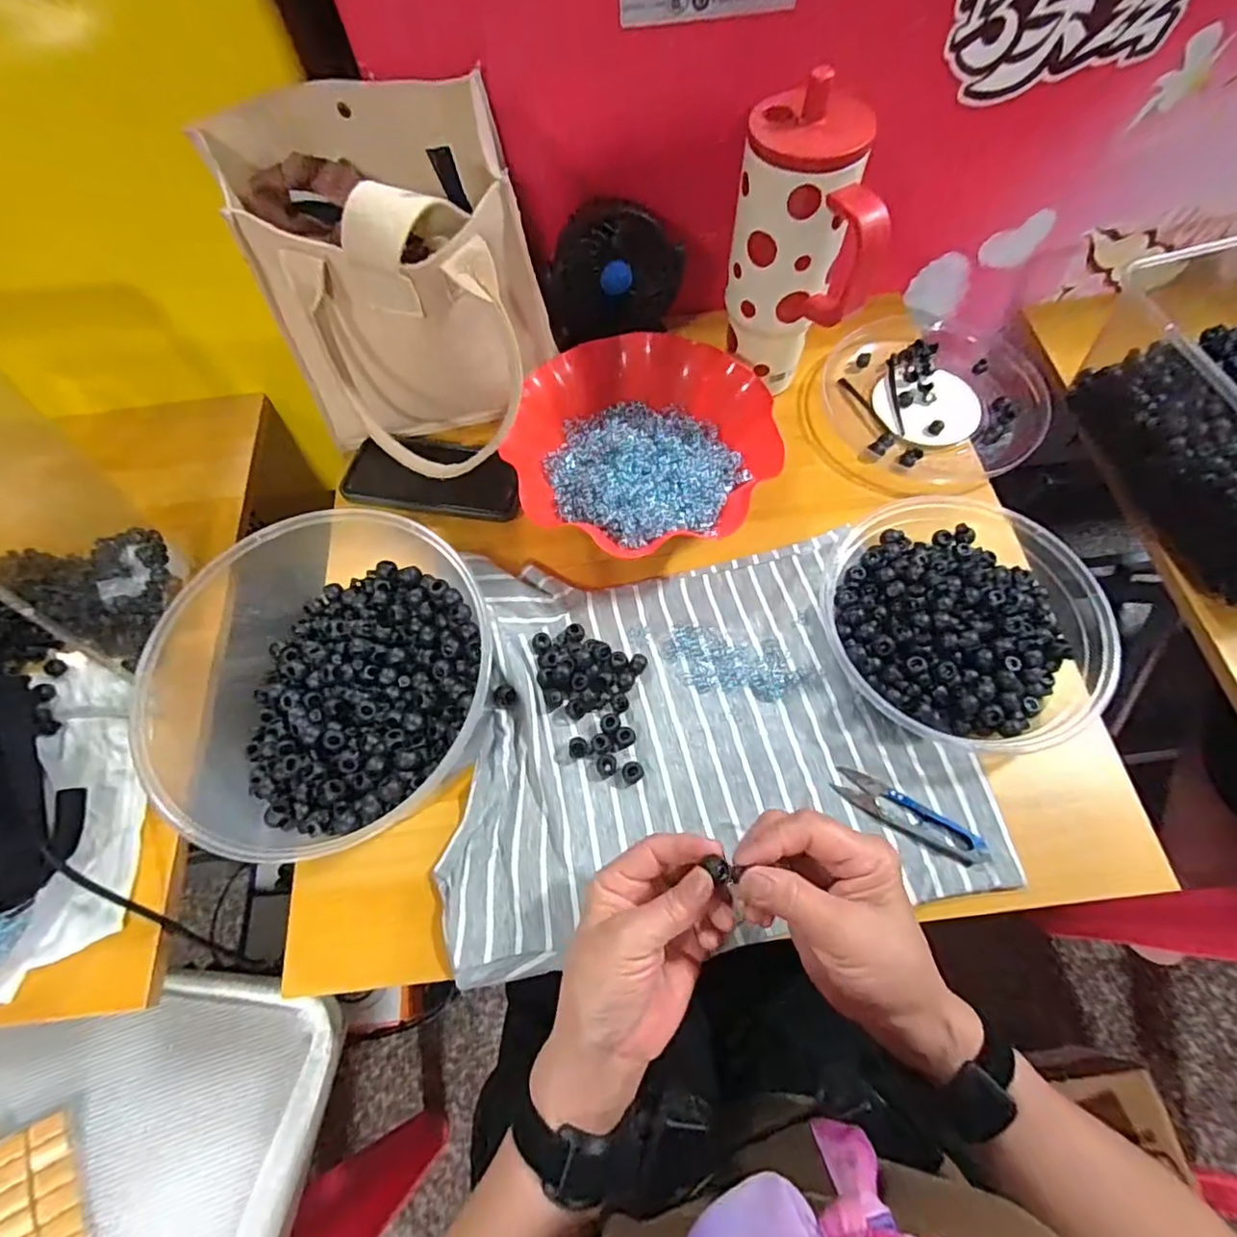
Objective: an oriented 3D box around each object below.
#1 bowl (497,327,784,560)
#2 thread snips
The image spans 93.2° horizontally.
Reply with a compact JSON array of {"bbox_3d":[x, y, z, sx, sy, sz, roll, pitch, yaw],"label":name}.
[{"bbox_3d":[0.021,-0.144,0.510,0.212,0.062,0.207,-1,65,2],"label":"bowl"},{"bbox_3d":[0.202,0.136,0.403,0.104,0.007,0.024,28,69,14],"label":"thread snips"}]

